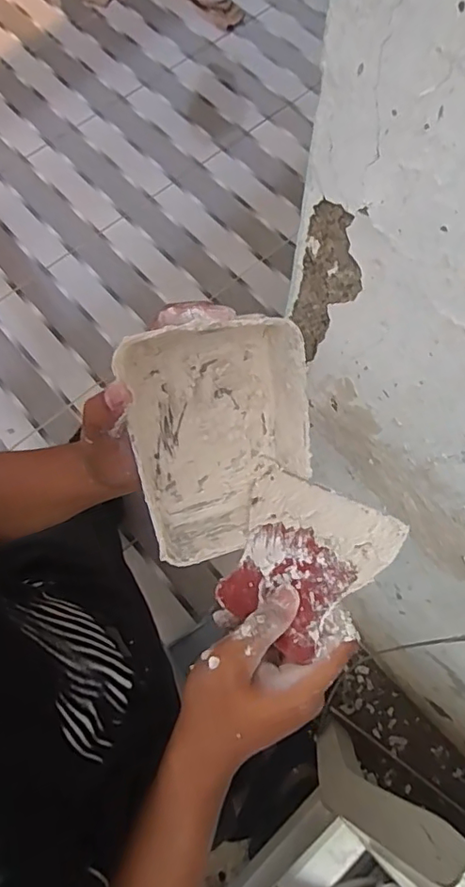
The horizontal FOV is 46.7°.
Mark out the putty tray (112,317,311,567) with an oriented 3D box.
[{"bbox_3d":[-0.010,-0.001,0.362,0.113,0.160,0.042,-16,32,-13],"label":"putty tray"}]

